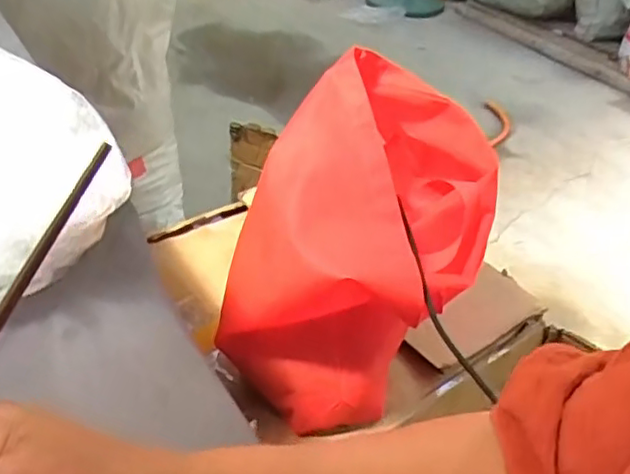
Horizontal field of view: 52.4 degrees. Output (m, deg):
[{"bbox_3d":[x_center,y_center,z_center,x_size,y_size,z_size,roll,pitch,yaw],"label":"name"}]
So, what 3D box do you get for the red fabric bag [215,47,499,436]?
[{"bbox_3d":[0.061,0.004,0.655,0.205,0.257,0.274,19,39,16],"label":"red fabric bag"}]

